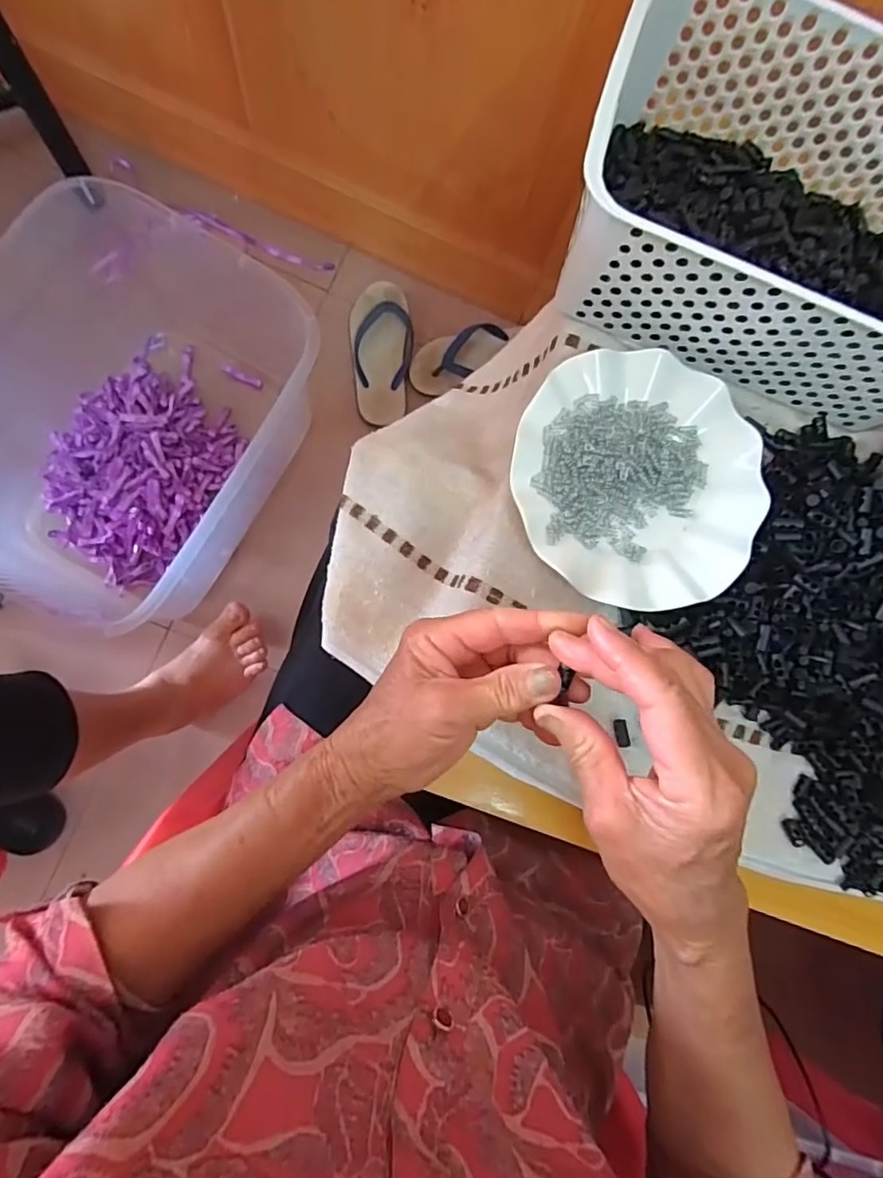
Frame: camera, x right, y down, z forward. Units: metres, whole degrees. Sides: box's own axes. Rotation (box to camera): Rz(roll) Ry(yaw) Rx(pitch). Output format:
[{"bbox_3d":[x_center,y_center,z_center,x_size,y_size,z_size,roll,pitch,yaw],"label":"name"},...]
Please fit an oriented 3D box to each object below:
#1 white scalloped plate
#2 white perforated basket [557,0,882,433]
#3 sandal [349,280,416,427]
[{"bbox_3d":[0.141,-0.081,0.400,0.178,0.019,0.179,1,85,-8],"label":"white scalloped plate"},{"bbox_3d":[0.243,-0.258,0.385,0.302,0.099,0.199,19,83,-6],"label":"white perforated basket"},{"bbox_3d":[-0.094,-0.382,0.902,0.097,0.032,0.219,-3,85,-8],"label":"sandal"}]

